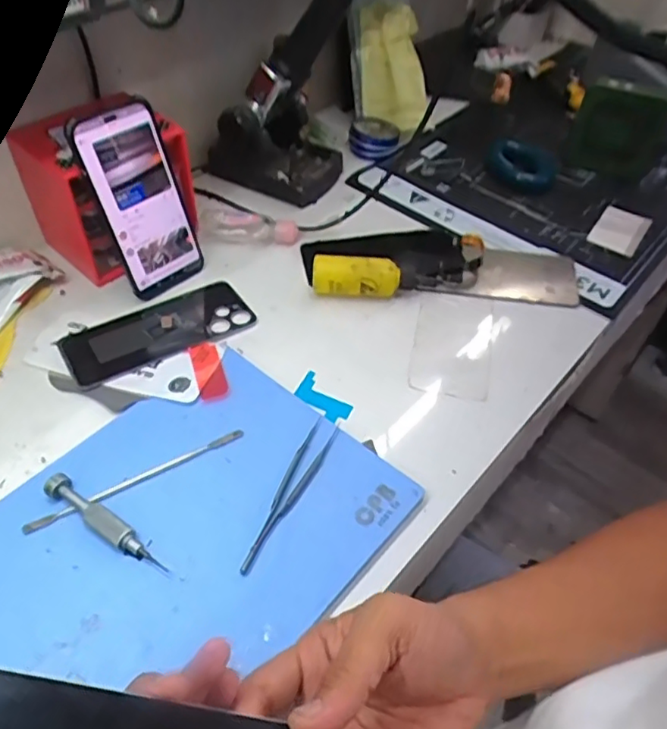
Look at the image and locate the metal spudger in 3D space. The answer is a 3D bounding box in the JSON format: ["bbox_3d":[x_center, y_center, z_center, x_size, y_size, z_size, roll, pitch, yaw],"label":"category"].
[{"bbox_3d":[-0.141,0.082,0.436,0.161,0.008,0.011,-23,53,-20],"label":"metal spudger"}]

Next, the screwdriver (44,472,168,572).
[{"bbox_3d":[-0.154,0.106,0.405,0.102,0.016,0.016,27,53,20],"label":"screwdriver"}]

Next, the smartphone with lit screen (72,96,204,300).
[{"bbox_3d":[-0.170,-0.144,0.537,0.074,0.160,0.016,-28,34,-23],"label":"smartphone with lit screen"}]

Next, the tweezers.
[{"bbox_3d":[-0.029,0.091,0.431,0.022,0.005,0.130,17,51,13],"label":"tweezers"}]

